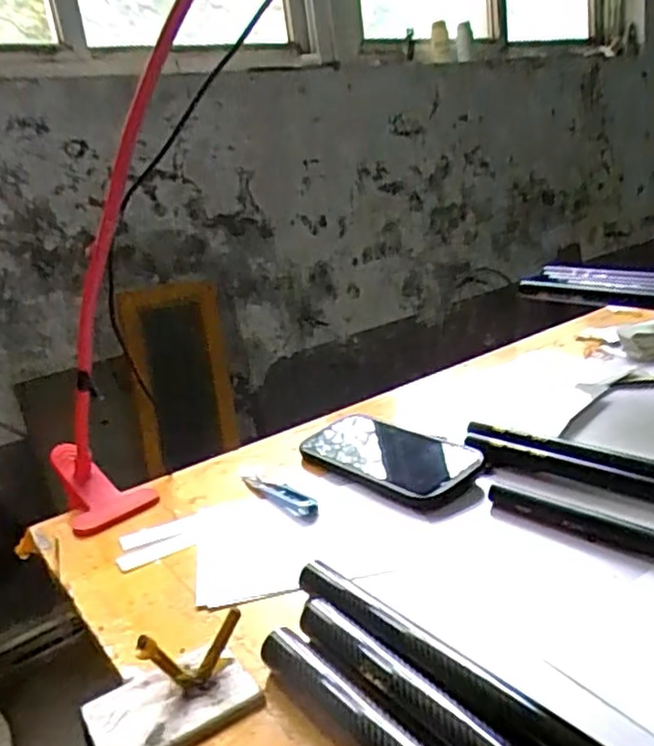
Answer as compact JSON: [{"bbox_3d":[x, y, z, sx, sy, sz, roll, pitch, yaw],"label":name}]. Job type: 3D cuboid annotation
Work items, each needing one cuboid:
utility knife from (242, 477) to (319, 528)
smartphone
[{"bbox_3d":[-0.044,0.101,0.549,0.020,0.012,0.099,-23,24,-39],"label":"utility knife"},{"bbox_3d":[0.054,0.069,0.574,0.078,0.017,0.167,-29,26,-33],"label":"smartphone"}]

